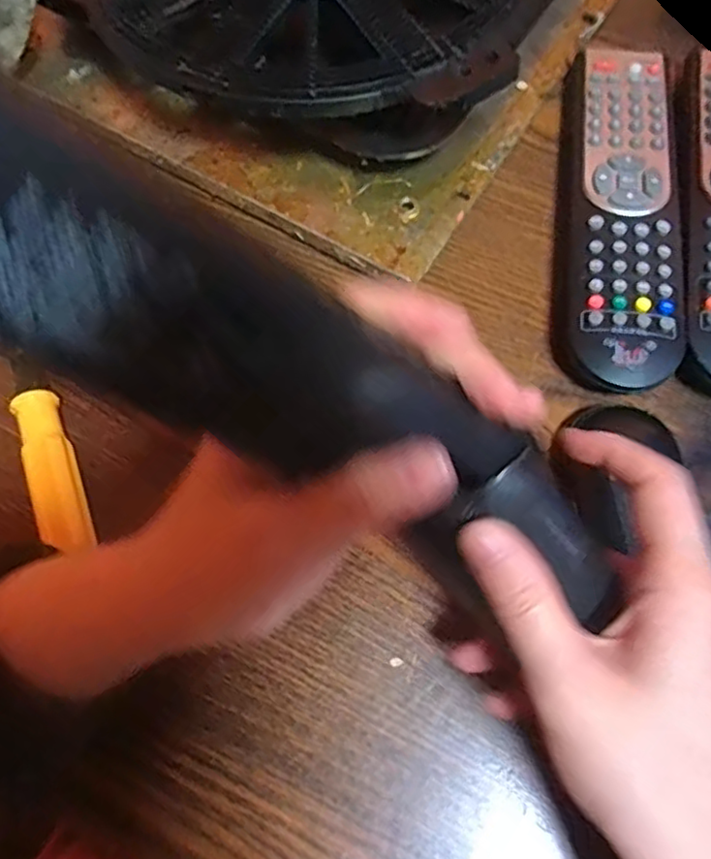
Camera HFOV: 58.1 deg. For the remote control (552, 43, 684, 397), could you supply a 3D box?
[{"bbox_3d":[0.126,-0.107,0.309,0.048,0.023,0.189,8,73,5],"label":"remote control"}]

